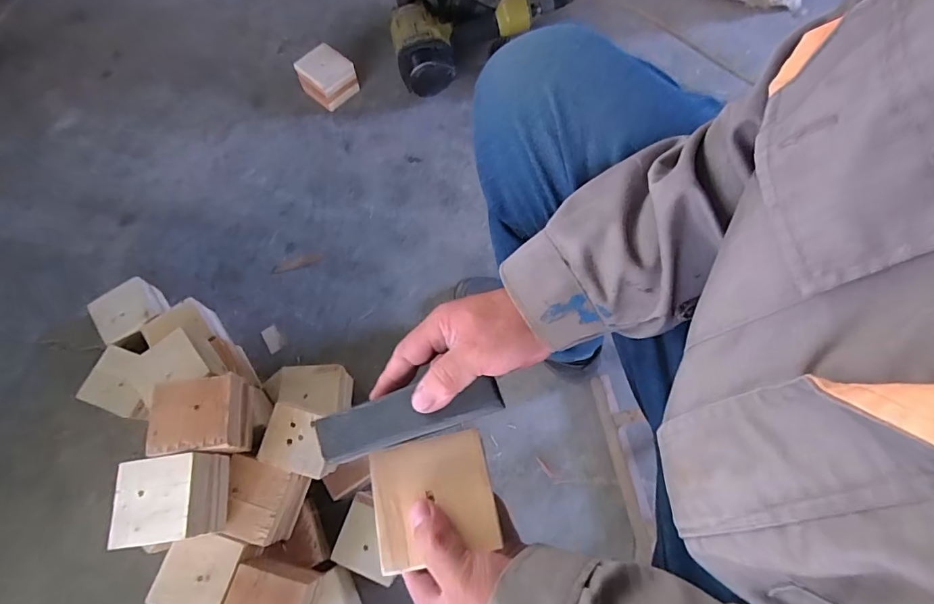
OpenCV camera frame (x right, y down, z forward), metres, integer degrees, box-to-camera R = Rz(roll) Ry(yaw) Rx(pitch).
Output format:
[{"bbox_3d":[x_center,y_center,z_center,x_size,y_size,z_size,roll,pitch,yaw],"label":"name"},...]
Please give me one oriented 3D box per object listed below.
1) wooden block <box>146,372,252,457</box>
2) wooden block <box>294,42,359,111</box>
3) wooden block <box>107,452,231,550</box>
[{"bbox_3d":[-0.326,0.145,0.579,0.099,0.075,0.089,-9,71,-2],"label":"wooden block"},{"bbox_3d":[-0.288,-0.466,0.958,0.097,0.081,0.089,-43,75,-13],"label":"wooden block"},{"bbox_3d":[-0.345,0.228,0.541,0.101,0.067,0.091,-8,71,-2],"label":"wooden block"}]

